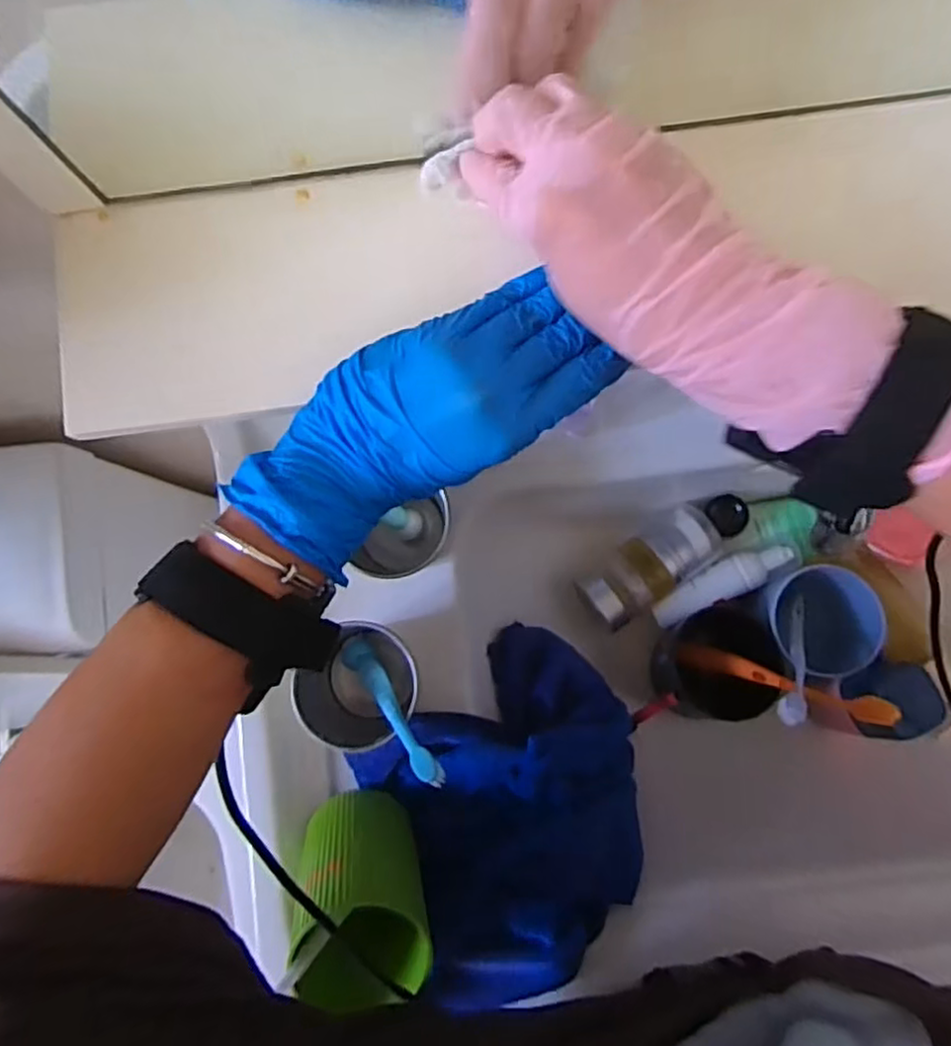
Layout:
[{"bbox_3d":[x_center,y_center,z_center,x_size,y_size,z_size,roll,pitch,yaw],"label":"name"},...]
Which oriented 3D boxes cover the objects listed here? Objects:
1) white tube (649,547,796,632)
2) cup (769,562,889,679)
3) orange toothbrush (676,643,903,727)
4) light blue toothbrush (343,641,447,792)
[{"bbox_3d":[0.211,0.051,0.589,0.119,0.025,0.031,-25,83,-1],"label":"white tube"},{"bbox_3d":[0.277,0.081,0.568,0.087,0.073,0.088,0,84,2],"label":"cup"},{"bbox_3d":[0.226,0.118,0.515,0.160,0.017,0.019,13,82,48],"label":"orange toothbrush"},{"bbox_3d":[-0.055,0.114,0.434,0.017,0.144,0.016,-47,123,-4],"label":"light blue toothbrush"}]

